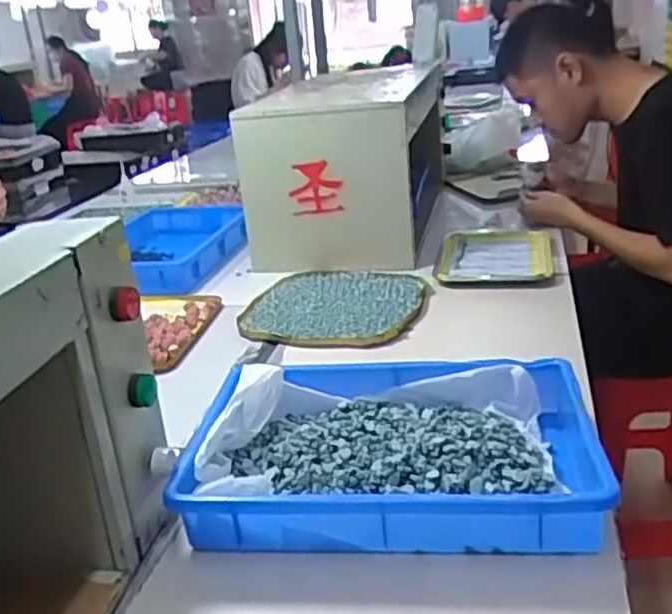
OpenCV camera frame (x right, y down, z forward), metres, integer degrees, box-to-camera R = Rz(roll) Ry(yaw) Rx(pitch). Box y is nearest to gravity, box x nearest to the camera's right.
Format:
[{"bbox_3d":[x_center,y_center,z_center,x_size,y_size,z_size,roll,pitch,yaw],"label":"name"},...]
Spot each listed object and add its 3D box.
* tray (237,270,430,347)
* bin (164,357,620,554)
[{"bbox_3d":[0.000,-0.008,1.091,0.251,0.017,0.249,5,22,16],"label":"tray"},{"bbox_3d":[0.053,0.129,0.681,0.350,0.068,0.235,1,22,8],"label":"bin"}]

